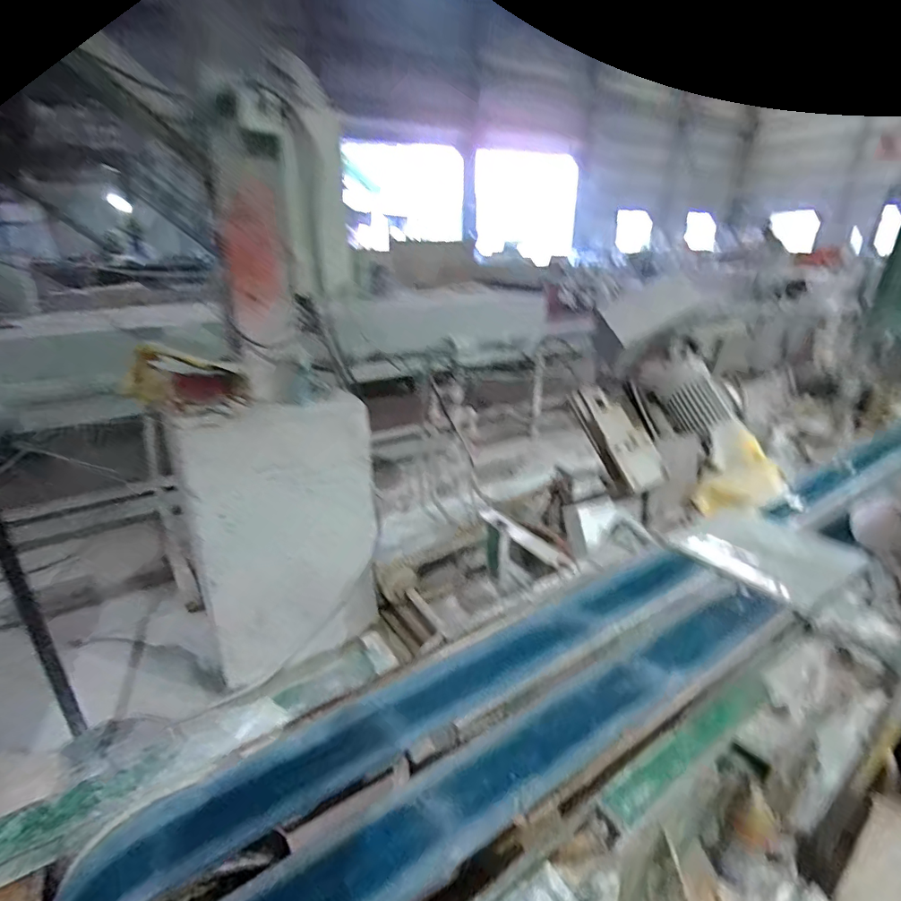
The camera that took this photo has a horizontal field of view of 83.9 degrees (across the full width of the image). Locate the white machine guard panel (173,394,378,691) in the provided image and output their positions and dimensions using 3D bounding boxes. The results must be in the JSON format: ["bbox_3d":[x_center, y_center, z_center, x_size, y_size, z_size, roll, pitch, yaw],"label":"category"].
[{"bbox_3d":[-0.465,0.259,1.517,0.541,0.797,0.047,-17,25,-36],"label":"white machine guard panel"}]

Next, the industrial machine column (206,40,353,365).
[{"bbox_3d":[-0.495,-0.699,1.486,0.358,0.655,0.367,-9,24,-19],"label":"industrial machine column"}]

